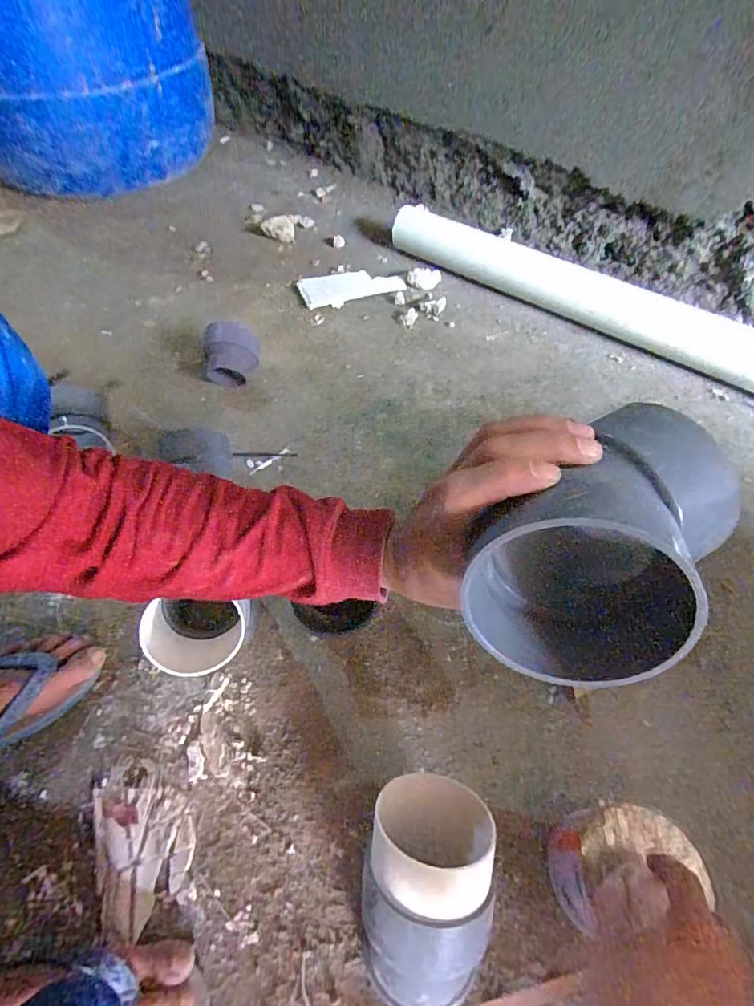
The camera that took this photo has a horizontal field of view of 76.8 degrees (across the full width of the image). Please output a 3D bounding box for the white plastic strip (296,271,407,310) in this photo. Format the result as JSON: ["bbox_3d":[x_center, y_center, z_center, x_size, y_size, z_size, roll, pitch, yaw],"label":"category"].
[{"bbox_3d":[-0.058,-0.457,1.004,0.204,0.021,0.099,-19,54,-13],"label":"white plastic strip"}]

